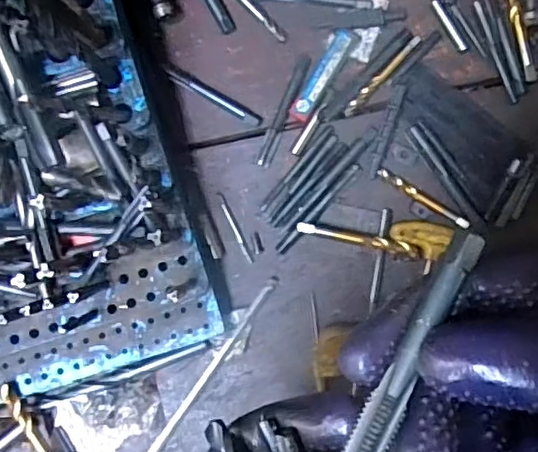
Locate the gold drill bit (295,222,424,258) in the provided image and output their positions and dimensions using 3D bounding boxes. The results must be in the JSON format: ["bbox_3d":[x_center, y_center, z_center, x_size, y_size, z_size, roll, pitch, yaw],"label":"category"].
[{"bbox_3d":[0.060,0.009,0.402,0.083,0.010,0.009,13,91,0],"label":"gold drill bit"}]

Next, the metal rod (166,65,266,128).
[{"bbox_3d":[-0.038,-0.087,0.408,0.072,0.004,0.008,31,91,0],"label":"metal rod"}]

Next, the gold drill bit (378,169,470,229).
[{"bbox_3d":[0.104,-0.018,0.407,0.069,0.005,0.008,33,91,2],"label":"gold drill bit"}]

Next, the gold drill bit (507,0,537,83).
[{"bbox_3d":[0.163,-0.136,0.397,0.007,0.009,0.085,-14,91,0],"label":"gold drill bit"}]

